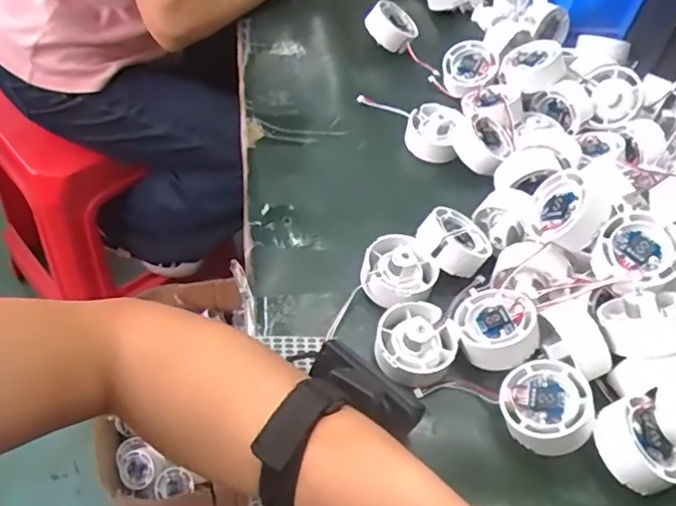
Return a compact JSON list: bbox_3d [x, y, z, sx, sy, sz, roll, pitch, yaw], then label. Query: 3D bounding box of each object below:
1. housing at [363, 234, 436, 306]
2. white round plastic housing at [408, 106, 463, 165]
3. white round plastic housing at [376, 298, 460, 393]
[{"bbox_3d":[0.046,0.011,0.443,0.053,0.031,0.057,3,51,-3],"label":"housing"},{"bbox_3d":[0.089,-0.112,0.553,0.046,0.031,0.047,3,51,-3],"label":"white round plastic housing"},{"bbox_3d":[0.054,0.059,0.405,0.052,0.033,0.055,3,51,-3],"label":"white round plastic housing"}]

